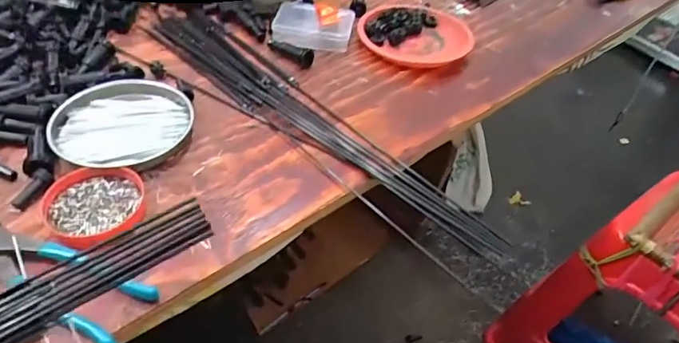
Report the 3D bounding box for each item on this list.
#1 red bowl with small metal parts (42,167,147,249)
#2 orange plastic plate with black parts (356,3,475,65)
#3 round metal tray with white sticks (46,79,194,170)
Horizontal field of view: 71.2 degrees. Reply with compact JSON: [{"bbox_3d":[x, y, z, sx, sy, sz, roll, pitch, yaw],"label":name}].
[{"bbox_3d":[-0.212,0.026,0.412,0.078,0.013,0.072,3,47,-4],"label":"red bowl with small metal parts"},{"bbox_3d":[0.101,-0.197,0.662,0.148,0.020,0.150,3,47,-4],"label":"orange plastic plate with black parts"},{"bbox_3d":[-0.221,-0.053,0.486,0.131,0.012,0.121,3,47,-4],"label":"round metal tray with white sticks"}]

